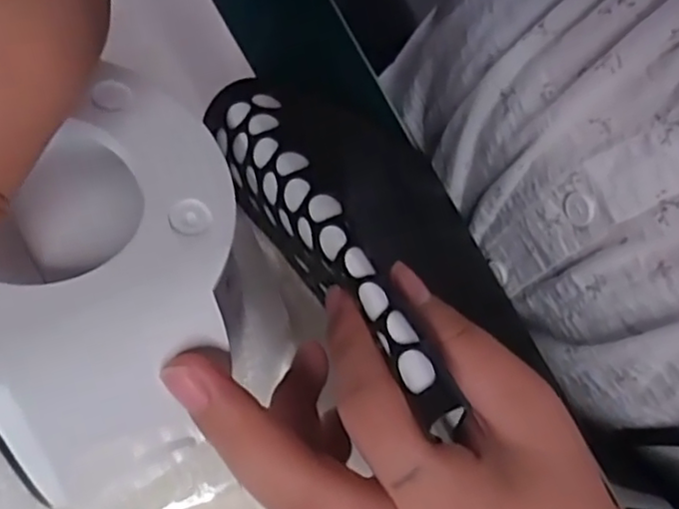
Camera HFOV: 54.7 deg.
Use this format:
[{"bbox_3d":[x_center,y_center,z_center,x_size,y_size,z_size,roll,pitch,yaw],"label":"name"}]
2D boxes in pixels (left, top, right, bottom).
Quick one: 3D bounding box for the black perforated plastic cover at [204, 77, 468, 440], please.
[{"bbox_3d":[-0.004,-0.004,0.195,0.028,0.024,0.136,-32,56,-6],"label":"black perforated plastic cover"}]

